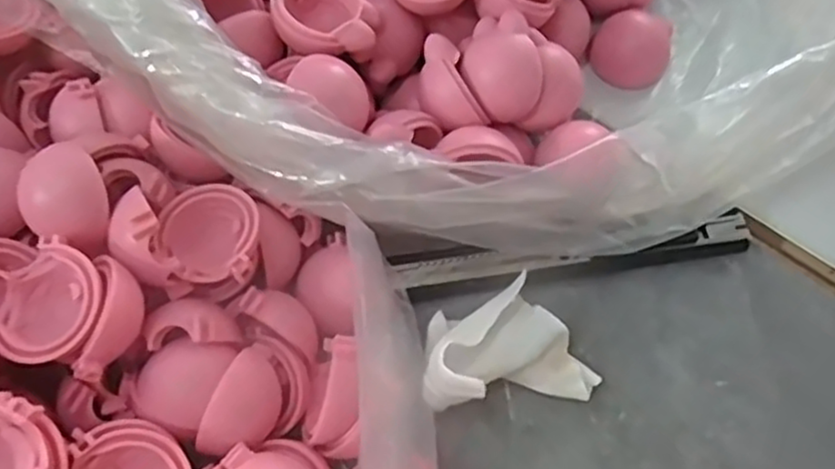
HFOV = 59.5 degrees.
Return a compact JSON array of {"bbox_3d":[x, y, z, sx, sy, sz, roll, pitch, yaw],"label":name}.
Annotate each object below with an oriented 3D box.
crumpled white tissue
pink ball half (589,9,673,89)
[{"bbox_3d":[0.026,0.032,0.213,0.051,0.033,0.032,-9,64,-6],"label":"crumpled white tissue"},{"bbox_3d":[0.079,-0.070,0.273,0.027,0.010,0.028,44,96,15],"label":"pink ball half"}]

